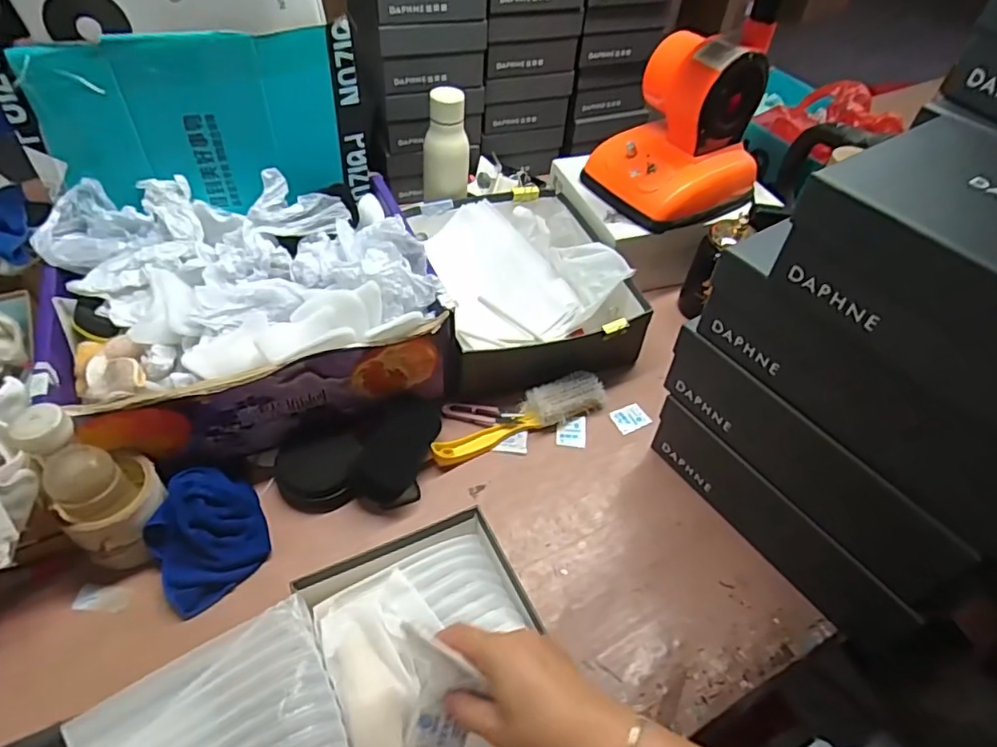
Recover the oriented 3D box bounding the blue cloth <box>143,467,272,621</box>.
[{"bbox_3d":[-0.285,0.155,0.593,0.102,0.059,0.118,-23,54,-22],"label":"blue cloth"}]

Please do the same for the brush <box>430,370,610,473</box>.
[{"bbox_3d":[0.025,0.053,0.726,0.224,0.031,0.048,-20,53,-21],"label":"brush"}]

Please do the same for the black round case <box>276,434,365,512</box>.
[{"bbox_3d":[-0.193,0.104,0.650,0.083,0.034,0.075,6,48,1],"label":"black round case"}]

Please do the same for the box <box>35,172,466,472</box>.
[{"bbox_3d":[-0.284,-0.084,0.700,0.394,0.155,0.297,-15,51,-17],"label":"box"}]

